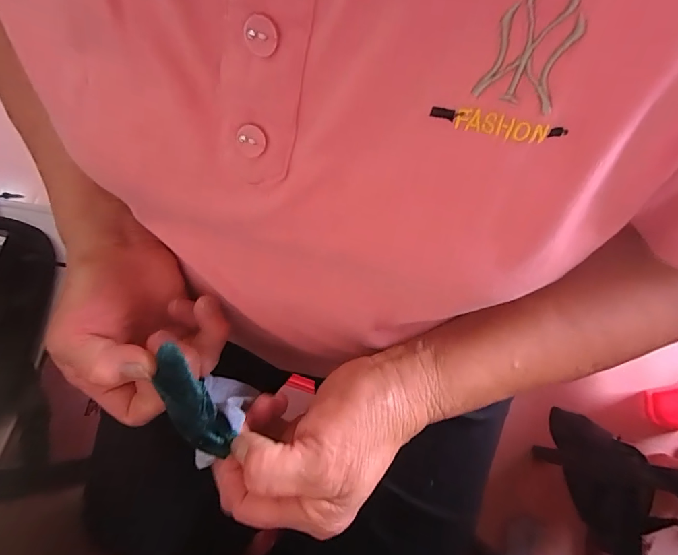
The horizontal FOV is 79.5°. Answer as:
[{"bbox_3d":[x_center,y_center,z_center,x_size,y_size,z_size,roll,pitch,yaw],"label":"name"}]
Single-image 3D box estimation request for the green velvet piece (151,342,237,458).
[{"bbox_3d":[-0.082,0.069,0.222,0.024,0.010,0.064,-31,90,-11],"label":"green velvet piece"}]

